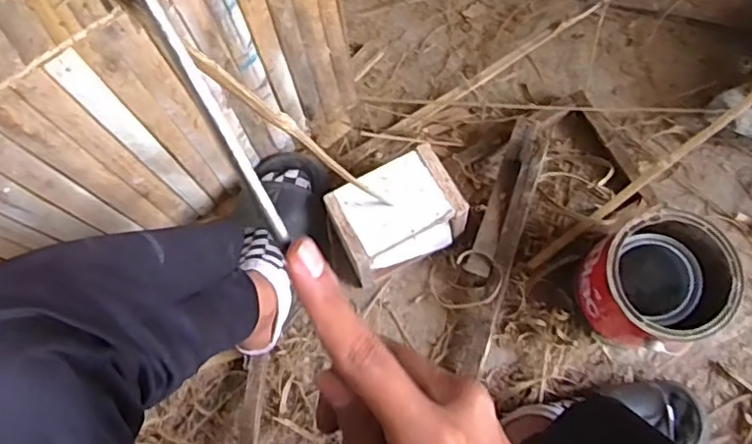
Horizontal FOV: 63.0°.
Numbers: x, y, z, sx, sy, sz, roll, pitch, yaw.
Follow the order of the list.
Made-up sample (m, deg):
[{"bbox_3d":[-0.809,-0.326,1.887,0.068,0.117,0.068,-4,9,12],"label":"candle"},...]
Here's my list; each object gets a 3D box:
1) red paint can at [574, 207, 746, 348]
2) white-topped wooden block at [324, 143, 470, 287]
[{"bbox_3d":[0.342,0.086,0.783,0.144,0.196,0.136,-1,70,2],"label":"red paint can"},{"bbox_3d":[0.026,-0.002,0.833,0.162,0.118,0.117,-29,72,-8],"label":"white-topped wooden block"}]

